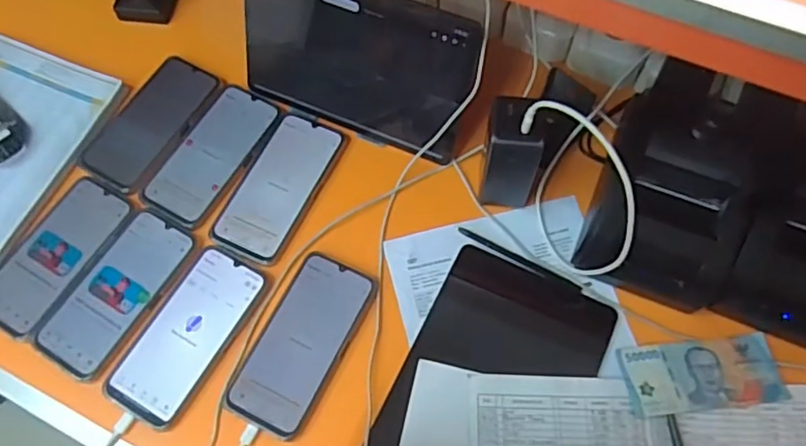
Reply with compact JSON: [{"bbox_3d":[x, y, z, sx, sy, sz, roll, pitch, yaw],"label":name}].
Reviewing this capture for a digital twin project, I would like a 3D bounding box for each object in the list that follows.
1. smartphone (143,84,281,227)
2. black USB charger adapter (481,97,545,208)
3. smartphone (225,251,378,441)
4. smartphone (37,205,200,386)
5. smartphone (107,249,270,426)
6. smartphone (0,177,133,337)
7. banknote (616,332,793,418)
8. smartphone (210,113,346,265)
[{"bbox_3d":[-0.212,-0.079,0.665,0.084,0.007,0.166,27,70,12],"label":"smartphone"},{"bbox_3d":[0.102,-0.065,0.580,0.048,0.149,0.048,1,67,2],"label":"black USB charger adapter"},{"bbox_3d":[-0.097,0.114,0.577,0.081,0.009,0.169,25,69,12],"label":"smartphone"},{"bbox_3d":[-0.287,0.067,0.605,0.083,0.009,0.170,28,70,12],"label":"smartphone"},{"bbox_3d":[-0.209,0.105,0.583,0.080,0.005,0.170,26,70,12],"label":"smartphone"},{"bbox_3d":[-0.360,0.031,0.621,0.077,0.010,0.166,28,70,13],"label":"smartphone"},{"bbox_3d":[0.277,0.139,0.557,0.143,0.008,0.064,-6,67,-1],"label":"banknote"},{"bbox_3d":[-0.133,-0.042,0.645,0.082,0.006,0.168,23,69,11],"label":"smartphone"}]

